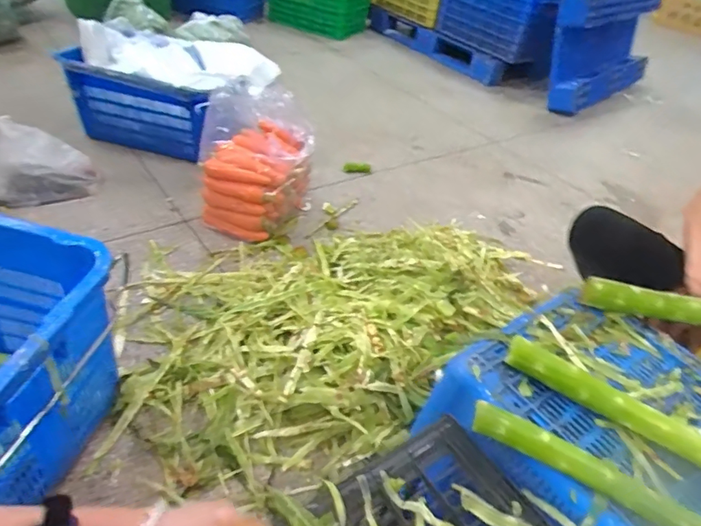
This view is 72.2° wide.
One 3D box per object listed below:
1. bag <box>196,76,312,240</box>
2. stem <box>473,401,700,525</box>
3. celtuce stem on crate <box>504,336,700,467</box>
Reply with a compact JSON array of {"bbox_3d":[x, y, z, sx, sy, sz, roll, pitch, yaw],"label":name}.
[{"bbox_3d":[-0.269,-0.283,1.394,0.314,0.374,0.231,1,40,-10],"label":"bag"},{"bbox_3d":[0.434,0.318,0.535,0.620,0.034,0.042,25,42,18],"label":"stem"},{"bbox_3d":[0.485,0.264,0.606,0.604,0.042,0.041,30,44,23],"label":"celtuce stem on crate"}]

